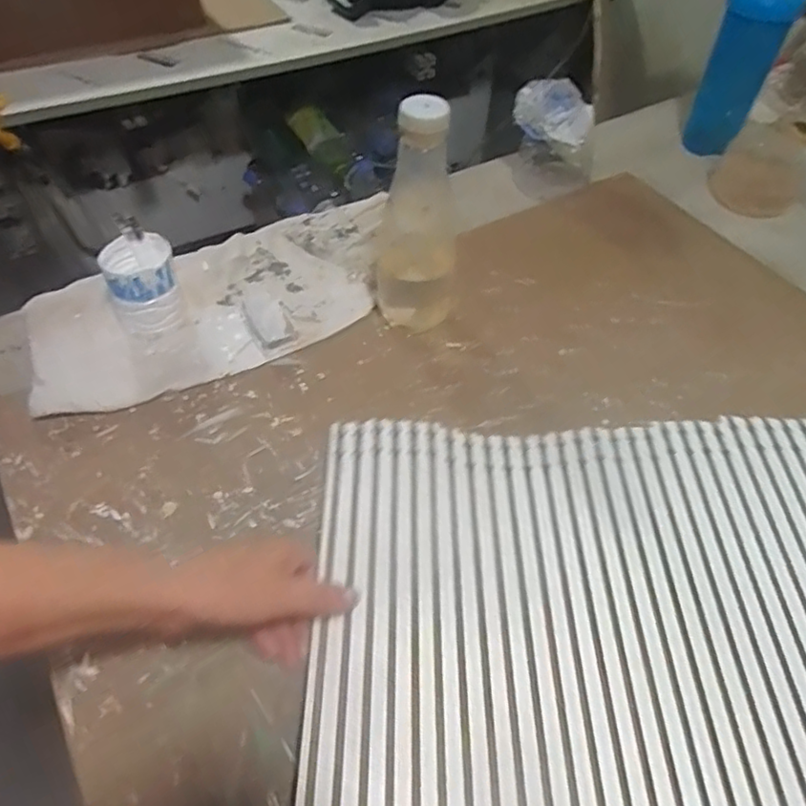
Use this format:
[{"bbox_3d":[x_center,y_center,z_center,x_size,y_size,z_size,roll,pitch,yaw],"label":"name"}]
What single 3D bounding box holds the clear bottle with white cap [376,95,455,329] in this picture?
[{"bbox_3d":[0.015,-0.168,0.577,0.077,0.226,0.064,6,52,2],"label":"clear bottle with white cap"}]

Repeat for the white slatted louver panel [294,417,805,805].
[{"bbox_3d":[0.157,0.194,0.399,0.436,0.016,0.425,0,52,-3],"label":"white slatted louver panel"}]

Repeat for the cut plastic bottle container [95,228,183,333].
[{"bbox_3d":[-0.261,-0.118,0.622,0.063,0.078,0.061,1,52,-1],"label":"cut plastic bottle container"}]

